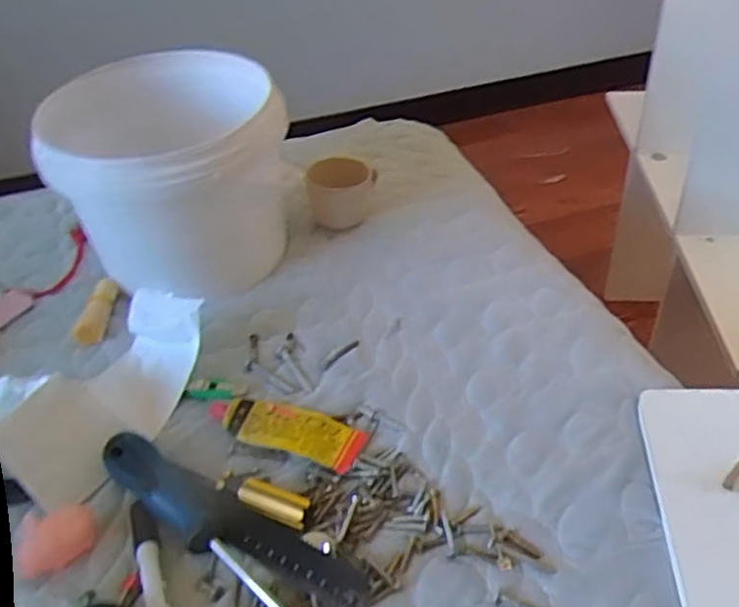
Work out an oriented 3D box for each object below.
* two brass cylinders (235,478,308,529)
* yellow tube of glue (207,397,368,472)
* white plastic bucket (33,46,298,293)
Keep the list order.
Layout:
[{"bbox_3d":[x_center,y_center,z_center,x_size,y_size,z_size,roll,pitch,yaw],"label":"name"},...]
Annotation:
[{"bbox_3d":[-0.061,0.128,0.440,0.049,0.017,0.015,14,43,25],"label":"two brass cylinders"},{"bbox_3d":[-0.062,0.088,0.488,0.113,0.019,0.036,10,41,20],"label":"yellow tube of glue"},{"bbox_3d":[-0.163,-0.103,0.604,0.181,0.174,0.177,-4,38,3],"label":"white plastic bucket"}]

